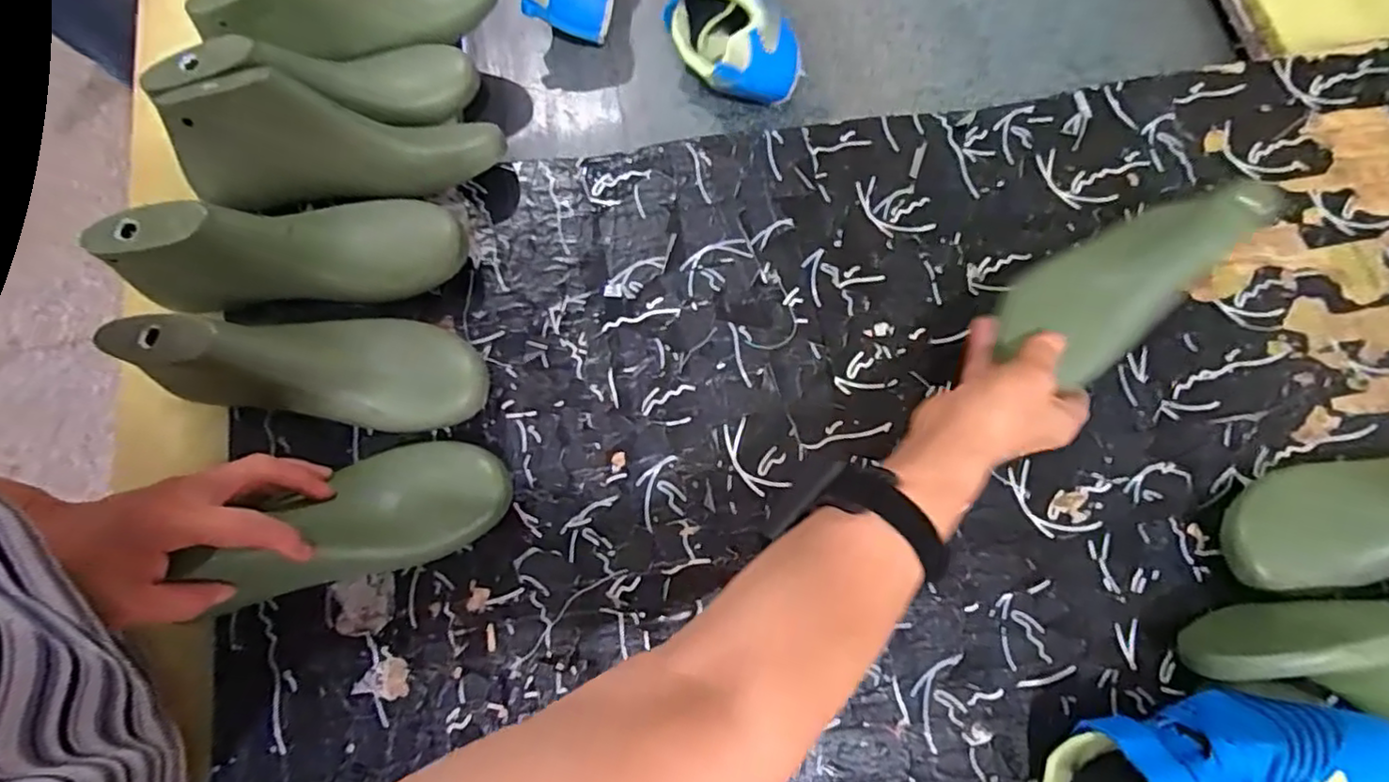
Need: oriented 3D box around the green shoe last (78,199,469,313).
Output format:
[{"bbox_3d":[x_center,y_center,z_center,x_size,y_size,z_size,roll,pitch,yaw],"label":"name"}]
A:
[{"bbox_3d":[-0.286,-0.104,0.463,0.233,0.073,0.075,-7,73,-16],"label":"green shoe last"}]

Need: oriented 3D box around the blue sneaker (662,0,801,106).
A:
[{"bbox_3d":[0.022,-0.353,0.606,0.093,0.106,0.203,-14,75,-4],"label":"blue sneaker"}]

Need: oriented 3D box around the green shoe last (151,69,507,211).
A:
[{"bbox_3d":[-0.271,-0.190,0.492,0.233,0.078,0.069,-10,73,-4],"label":"green shoe last"}]

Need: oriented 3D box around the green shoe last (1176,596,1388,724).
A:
[{"bbox_3d":[0.417,0.175,0.400,0.216,0.075,0.089,-1,73,-1],"label":"green shoe last"}]

